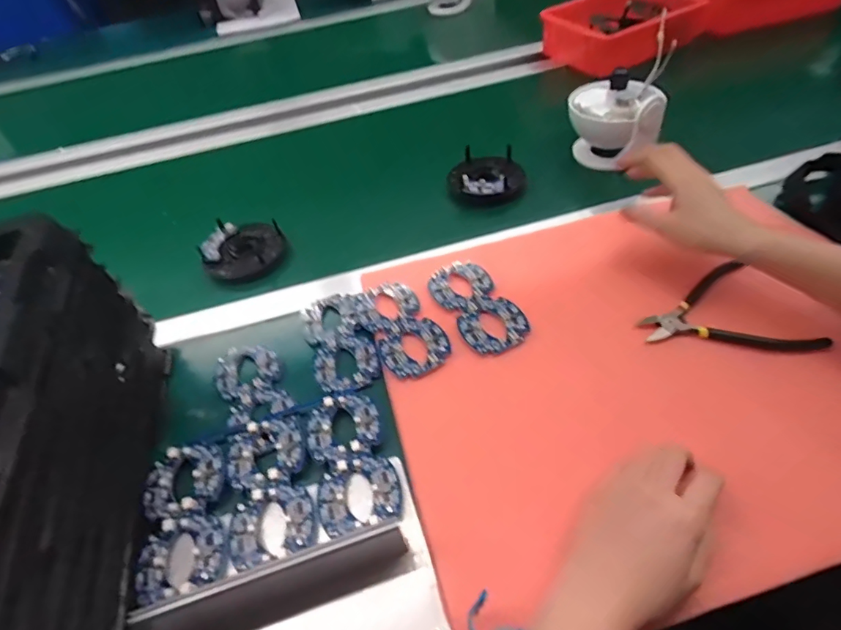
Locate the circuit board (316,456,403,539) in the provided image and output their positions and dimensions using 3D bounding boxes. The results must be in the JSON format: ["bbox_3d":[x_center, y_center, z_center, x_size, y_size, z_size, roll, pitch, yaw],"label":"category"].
[{"bbox_3d":[-0.048,0.144,0.380,0.067,0.016,0.058,-25,50,-14],"label":"circuit board"}]

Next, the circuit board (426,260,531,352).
[{"bbox_3d":[0.058,-0.011,0.499,0.063,0.006,0.126,-26,50,-11],"label":"circuit board"}]

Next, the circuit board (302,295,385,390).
[{"bbox_3d":[-0.086,0.026,0.499,0.062,0.007,0.125,-20,49,-10],"label":"circuit board"}]

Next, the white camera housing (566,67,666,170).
[{"bbox_3d":[0.264,-0.271,0.662,0.117,0.114,0.115,7,50,12],"label":"white camera housing"}]

